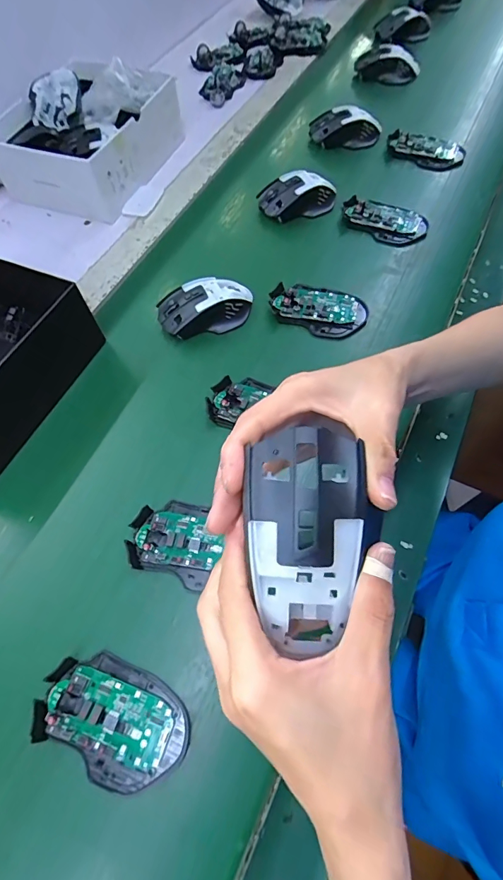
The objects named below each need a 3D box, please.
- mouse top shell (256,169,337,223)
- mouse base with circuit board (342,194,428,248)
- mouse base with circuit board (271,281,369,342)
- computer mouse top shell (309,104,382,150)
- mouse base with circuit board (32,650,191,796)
[{"bbox_3d":[0.062,-0.331,0.566,0.107,0.041,0.065,4,63,5],"label":"mouse top shell"},{"bbox_3d":[0.172,-0.291,0.545,0.113,0.021,0.053,33,70,17],"label":"mouse base with circuit board"},{"bbox_3d":[0.077,-0.155,0.487,0.111,0.020,0.062,23,66,14],"label":"mouse base with circuit board"},{"bbox_3d":[0.141,-0.474,0.624,0.107,0.037,0.061,10,65,8],"label":"computer mouse top shell"},{"bbox_3d":[-0.106,0.212,0.313,0.115,0.017,0.072,20,66,13],"label":"mouse base with circuit board"}]

